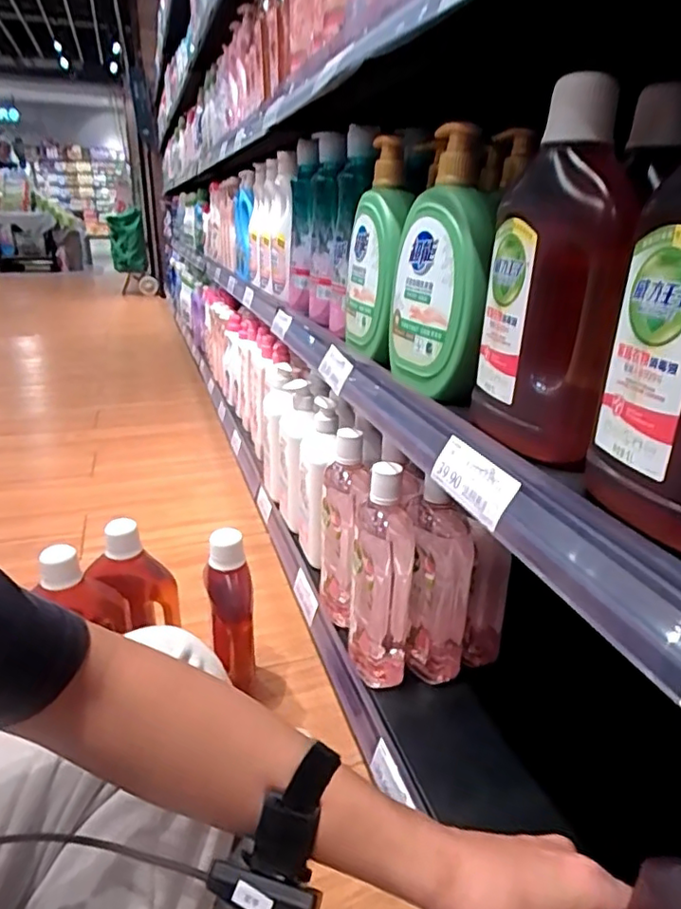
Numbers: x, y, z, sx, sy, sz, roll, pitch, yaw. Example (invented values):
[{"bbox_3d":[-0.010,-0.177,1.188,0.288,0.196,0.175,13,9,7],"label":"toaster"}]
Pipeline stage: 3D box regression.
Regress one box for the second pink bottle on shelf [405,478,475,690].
[{"bbox_3d":[0.114,0.146,0.681,0.075,0.233,0.069,6,22,10],"label":"second pink bottle on shelf"}]

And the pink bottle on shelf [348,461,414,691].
[{"bbox_3d":[0.046,0.137,0.661,0.071,0.252,0.062,4,22,6],"label":"pink bottle on shelf"}]

